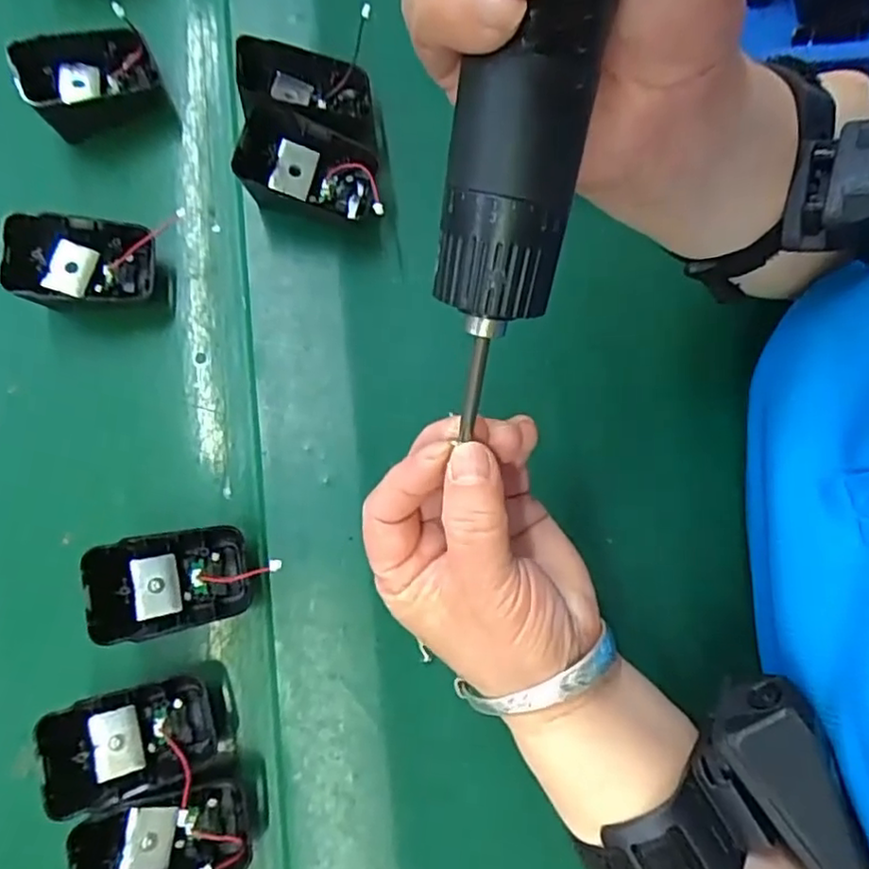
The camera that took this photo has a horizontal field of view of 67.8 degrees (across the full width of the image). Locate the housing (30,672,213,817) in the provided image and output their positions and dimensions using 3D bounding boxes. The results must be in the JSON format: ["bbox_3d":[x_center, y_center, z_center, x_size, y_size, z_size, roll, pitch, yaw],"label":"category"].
[{"bbox_3d":[-0.138,0.137,0.292,0.069,0.026,0.042,-7,78,-29],"label":"housing"}]

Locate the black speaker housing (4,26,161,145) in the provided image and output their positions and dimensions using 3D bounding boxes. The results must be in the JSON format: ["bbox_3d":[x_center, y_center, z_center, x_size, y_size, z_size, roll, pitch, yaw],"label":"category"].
[{"bbox_3d":[-0.186,-0.190,0.354,0.068,0.038,0.046,-14,80,-6],"label":"black speaker housing"}]

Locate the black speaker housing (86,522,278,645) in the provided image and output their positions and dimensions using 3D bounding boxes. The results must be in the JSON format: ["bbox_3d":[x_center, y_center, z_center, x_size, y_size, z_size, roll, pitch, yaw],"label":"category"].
[{"bbox_3d":[-0.120,0.068,0.302,0.069,0.031,0.046,-15,80,-6],"label":"black speaker housing"}]

